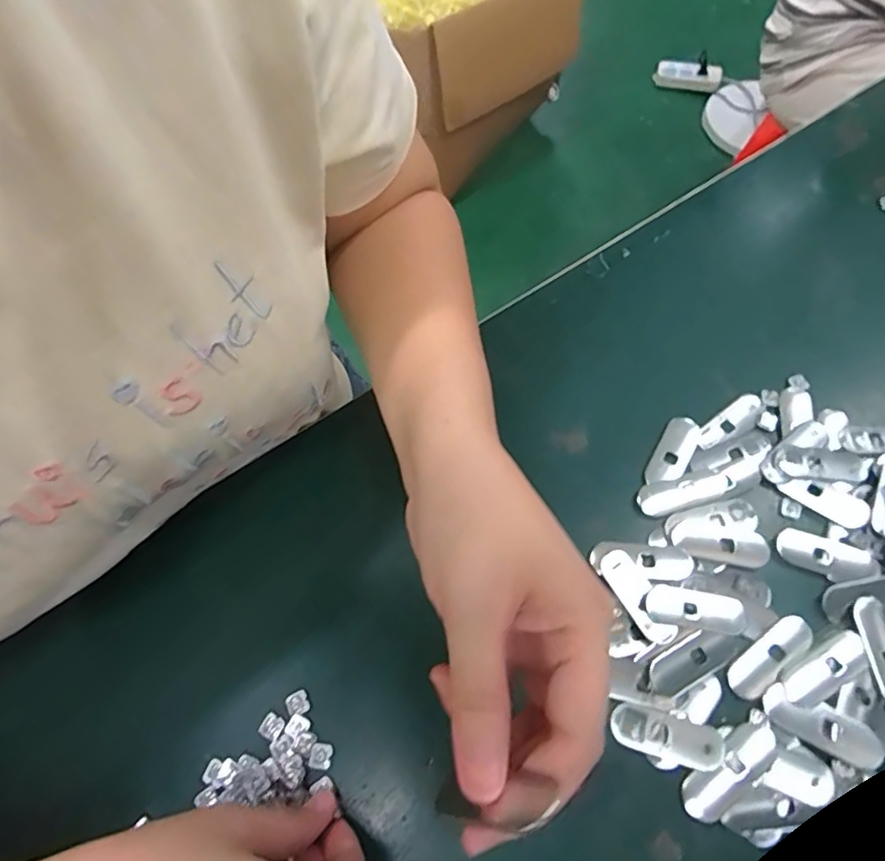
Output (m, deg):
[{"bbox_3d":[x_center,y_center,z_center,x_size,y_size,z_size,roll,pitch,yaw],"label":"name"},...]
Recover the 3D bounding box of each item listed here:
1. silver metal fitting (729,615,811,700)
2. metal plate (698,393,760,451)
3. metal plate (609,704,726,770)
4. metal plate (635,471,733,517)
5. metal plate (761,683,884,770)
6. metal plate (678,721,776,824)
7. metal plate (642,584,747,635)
[{"bbox_3d":[0.162,0.112,0.281,0.049,0.005,0.017,-35,68,-13],"label":"silver metal fitting"},{"bbox_3d":[0.172,-0.005,0.340,0.050,0.004,0.017,-33,67,-13],"label":"metal plate"},{"bbox_3d":[0.105,0.143,0.266,0.049,0.004,0.017,13,66,9],"label":"metal plate"},{"bbox_3d":[0.136,0.035,0.318,0.053,0.004,0.018,-13,64,-4],"label":"metal plate"},{"bbox_3d":[0.176,0.138,0.264,0.050,0.004,0.017,28,69,15],"label":"metal plate"},{"bbox_3d":[0.131,0.155,0.258,0.052,0.005,0.020,-37,68,-14],"label":"metal plate"},{"bbox_3d":[0.129,0.091,0.290,0.050,0.004,0.019,9,65,7],"label":"metal plate"}]

